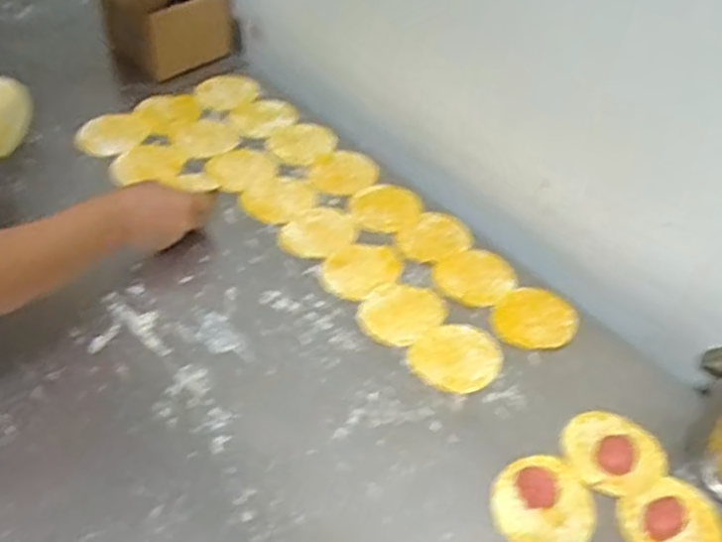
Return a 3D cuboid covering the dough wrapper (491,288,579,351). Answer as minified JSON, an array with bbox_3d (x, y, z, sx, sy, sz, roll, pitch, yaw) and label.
[{"bbox_3d":[0.182,0.049,0.717,0.086,0.010,0.072,-3,49,-8],"label":"dough wrapper"}]

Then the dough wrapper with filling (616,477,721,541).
[{"bbox_3d":[0.266,0.216,0.570,0.084,0.011,0.078,-16,52,-18],"label":"dough wrapper with filling"}]

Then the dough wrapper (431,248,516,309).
[{"bbox_3d":[0.127,0.007,0.753,0.084,0.006,0.075,-21,54,-22],"label":"dough wrapper"}]

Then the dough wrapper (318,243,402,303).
[{"bbox_3d":[-0.001,-0.002,0.754,0.091,0.004,0.070,-30,58,-24],"label":"dough wrapper"}]

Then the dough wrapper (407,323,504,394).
[{"bbox_3d":[0.096,0.084,0.677,0.089,0.004,0.077,-33,59,-29],"label":"dough wrapper"}]

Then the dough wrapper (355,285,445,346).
[{"bbox_3d":[0.043,0.043,0.722,0.094,0.004,0.073,-31,58,-28],"label":"dough wrapper"}]

